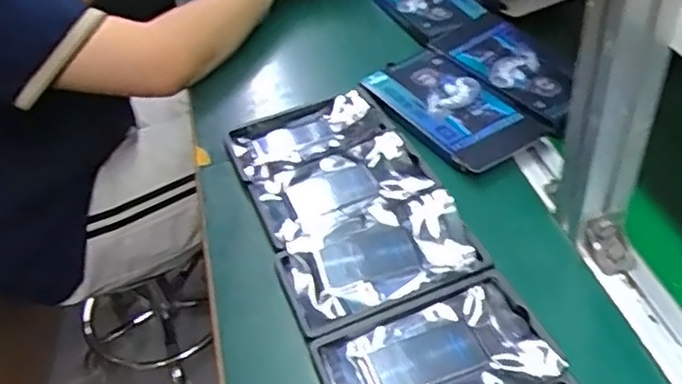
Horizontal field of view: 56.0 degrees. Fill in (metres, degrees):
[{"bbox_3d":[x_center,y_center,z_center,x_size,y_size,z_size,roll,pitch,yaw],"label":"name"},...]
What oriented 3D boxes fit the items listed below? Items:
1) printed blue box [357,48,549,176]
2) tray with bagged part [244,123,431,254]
[{"bbox_3d":[0.109,-0.088,0.647,0.098,0.015,0.178,-27,47,-21],"label":"printed blue box"},{"bbox_3d":[0.003,-0.002,0.588,0.154,0.017,0.096,-21,45,-16],"label":"tray with bagged part"}]

